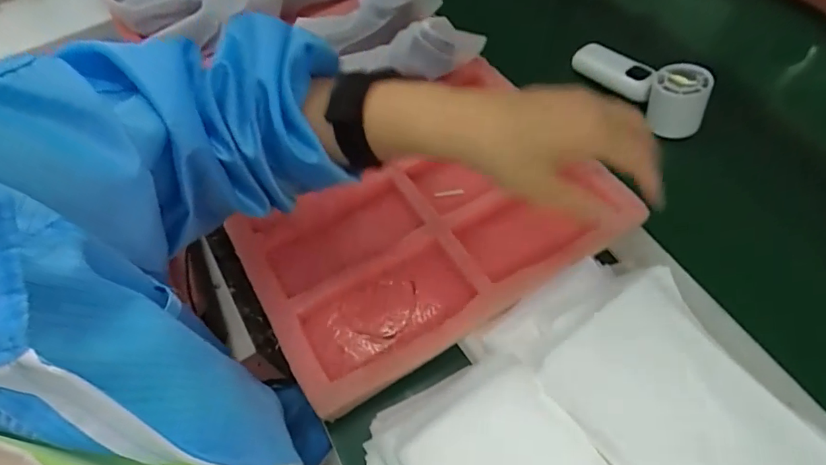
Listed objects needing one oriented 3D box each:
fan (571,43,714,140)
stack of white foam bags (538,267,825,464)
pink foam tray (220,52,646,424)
[{"bbox_3d":[0.243,-0.166,0.535,0.053,0.054,0.155,-42,65,-19],"label":"fan"},{"bbox_3d":[0.213,0.146,0.338,0.141,0.031,0.237,-34,62,-15],"label":"stack of white foam bags"},{"bbox_3d":[0.014,-0.012,0.462,0.331,0.028,0.220,-32,62,-14],"label":"pink foam tray"}]

